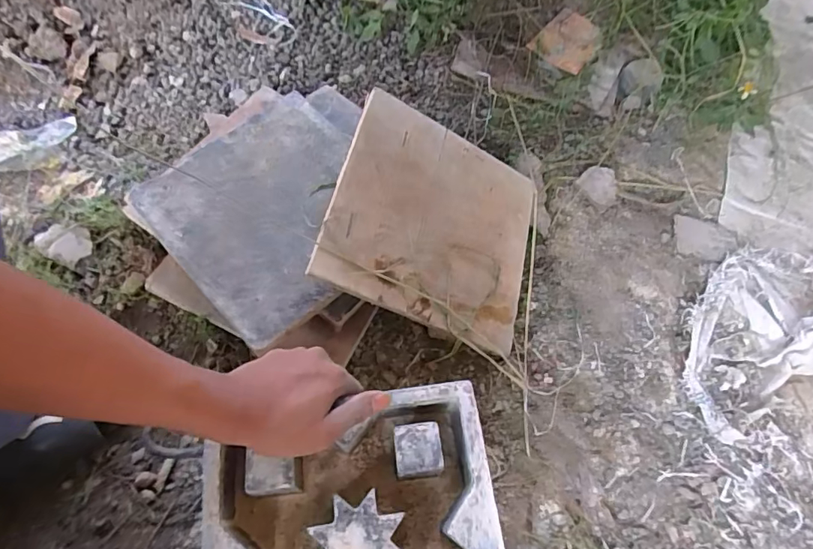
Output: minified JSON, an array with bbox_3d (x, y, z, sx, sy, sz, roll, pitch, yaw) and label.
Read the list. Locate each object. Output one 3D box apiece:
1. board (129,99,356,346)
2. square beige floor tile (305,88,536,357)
[{"bbox_3d":[-0.151,-0.076,0.580,0.239,0.013,0.249,-39,73,-21],"label":"board"},{"bbox_3d":[0.040,-0.060,0.582,0.248,0.014,0.236,25,67,-21],"label":"square beige floor tile"}]

